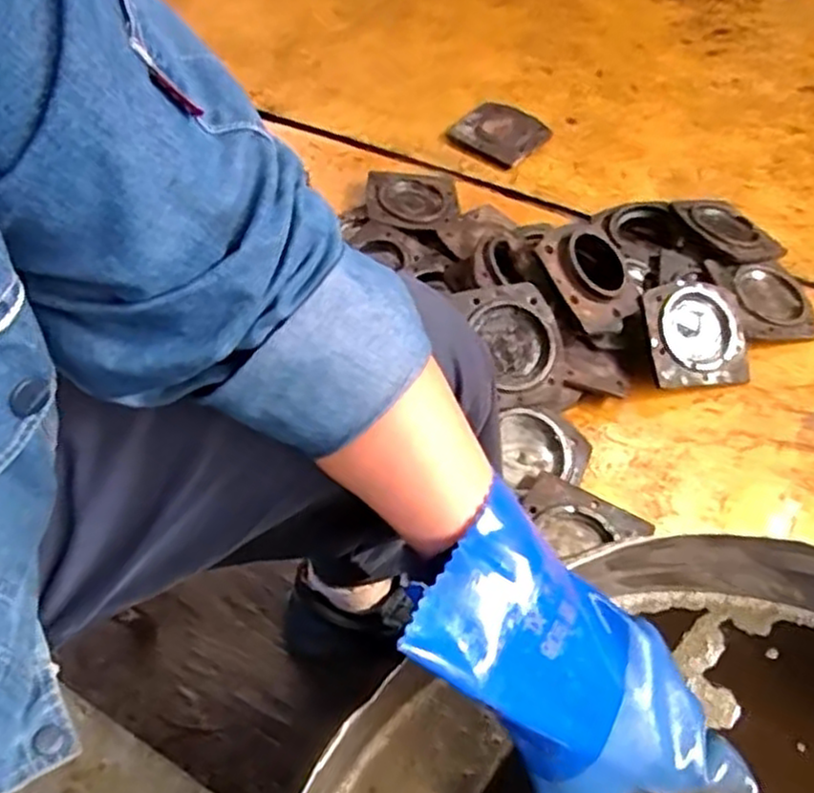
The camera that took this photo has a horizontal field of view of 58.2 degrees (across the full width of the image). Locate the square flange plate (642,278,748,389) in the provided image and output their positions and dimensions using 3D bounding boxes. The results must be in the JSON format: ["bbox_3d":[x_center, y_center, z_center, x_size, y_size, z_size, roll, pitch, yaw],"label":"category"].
[{"bbox_3d":[0.440,-0.097,1.106,0.175,0.020,0.173,-2,79,-14],"label":"square flange plate"}]

